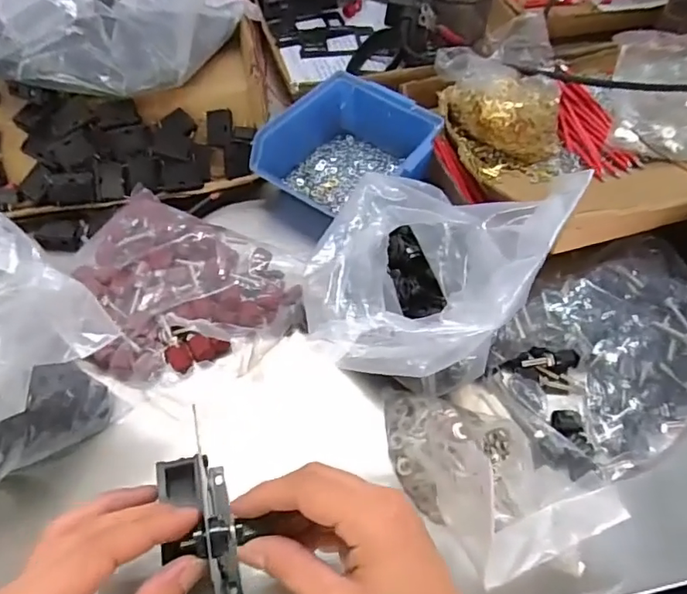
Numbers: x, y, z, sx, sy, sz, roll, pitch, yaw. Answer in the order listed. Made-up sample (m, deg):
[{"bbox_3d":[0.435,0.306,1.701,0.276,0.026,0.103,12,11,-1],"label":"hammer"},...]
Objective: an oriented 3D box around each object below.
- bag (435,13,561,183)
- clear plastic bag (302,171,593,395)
[{"bbox_3d":[0.155,-0.200,0.524,0.115,0.053,0.152,-3,57,-3],"label":"bag"},{"bbox_3d":[0.044,-0.013,0.357,0.139,0.119,0.166,31,61,18],"label":"clear plastic bag"}]

